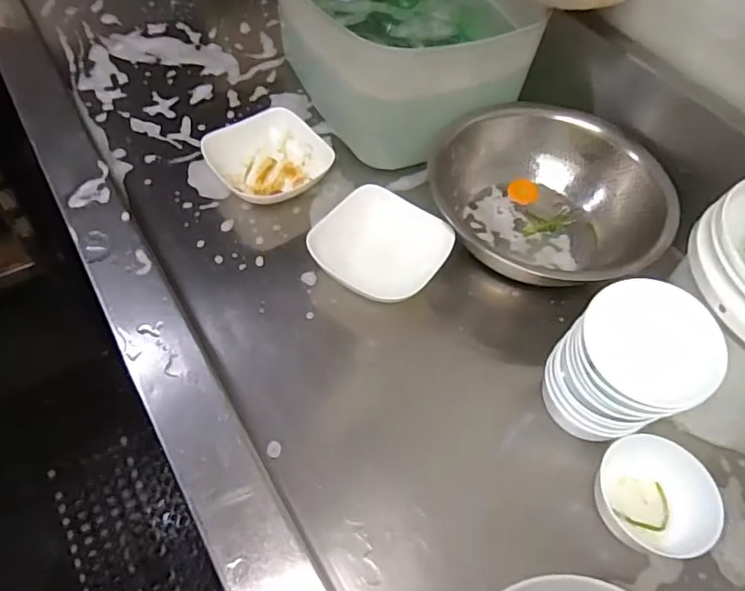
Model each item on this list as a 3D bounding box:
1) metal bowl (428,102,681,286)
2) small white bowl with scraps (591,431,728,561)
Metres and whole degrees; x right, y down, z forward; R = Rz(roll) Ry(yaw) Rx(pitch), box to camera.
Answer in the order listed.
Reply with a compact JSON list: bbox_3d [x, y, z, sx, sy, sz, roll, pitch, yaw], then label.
[{"bbox_3d":[0.241,-0.145,0.703,0.278,0.129,0.278,2,55,-3],"label":"metal bowl"},{"bbox_3d":[0.265,0.189,0.507,0.096,0.048,0.108,-21,60,-18],"label":"small white bowl with scraps"}]

